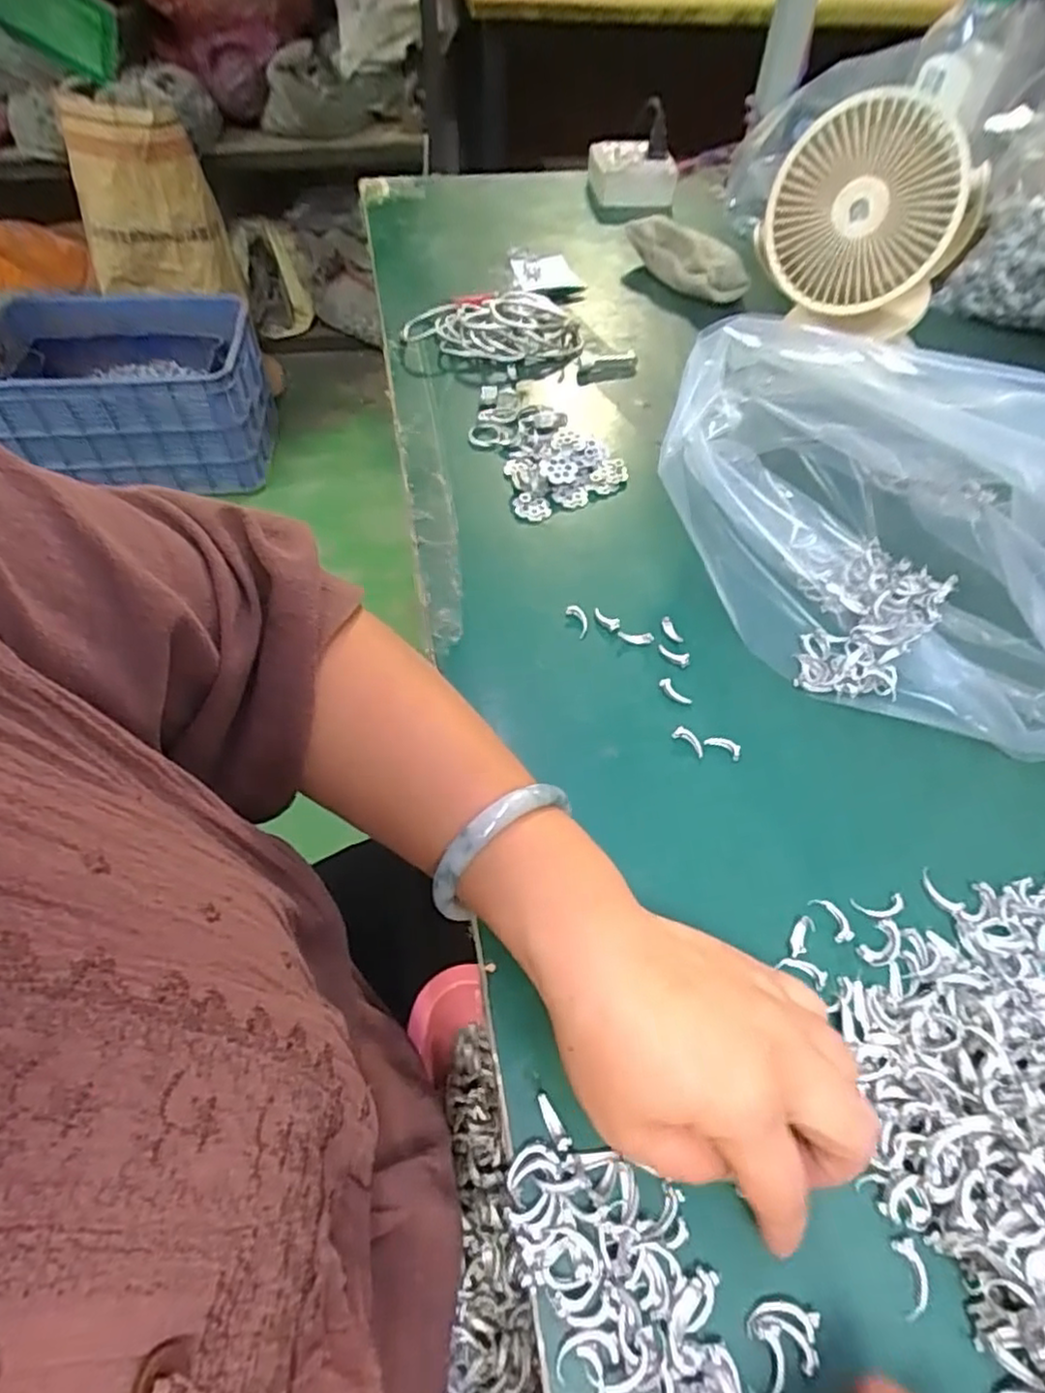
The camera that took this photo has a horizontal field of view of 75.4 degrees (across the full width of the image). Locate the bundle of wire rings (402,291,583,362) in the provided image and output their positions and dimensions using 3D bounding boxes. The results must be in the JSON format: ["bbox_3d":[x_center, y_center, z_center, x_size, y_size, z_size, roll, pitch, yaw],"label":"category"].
[{"bbox_3d":[-0.023,-0.321,0.584,0.149,0.030,0.077,-12,56,-10],"label":"bundle of wire rings"}]

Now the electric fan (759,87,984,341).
[{"bbox_3d":[0.262,-0.357,0.522,0.150,0.141,0.071,15,57,9],"label":"electric fan"}]

